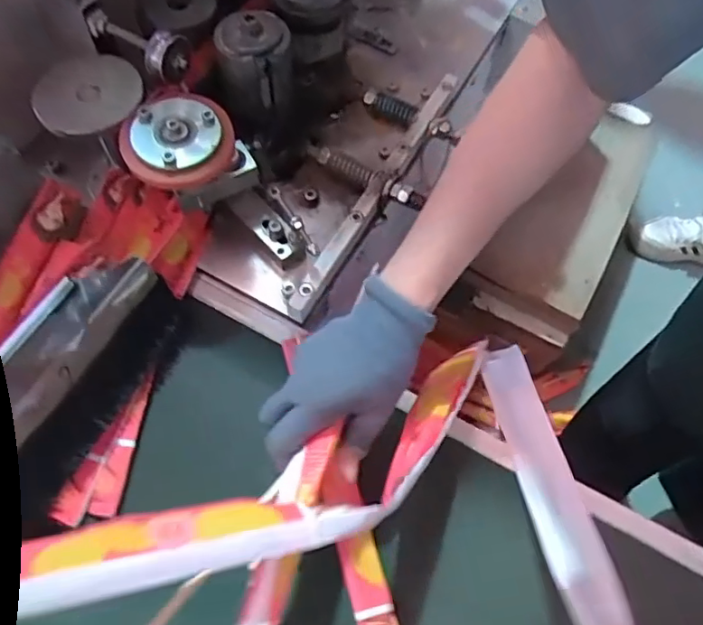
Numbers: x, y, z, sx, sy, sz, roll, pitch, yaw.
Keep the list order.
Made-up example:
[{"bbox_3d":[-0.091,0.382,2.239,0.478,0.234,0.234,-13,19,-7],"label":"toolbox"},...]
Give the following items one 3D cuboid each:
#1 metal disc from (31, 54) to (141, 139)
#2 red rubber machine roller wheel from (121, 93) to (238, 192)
[{"bbox_3d":[-0.215,-0.180,0.453,0.081,0.011,0.079,1,66,-3],"label":"metal disc"},{"bbox_3d":[-0.136,-0.137,0.437,0.082,0.021,0.084,1,66,-3],"label":"red rubber machine roller wheel"}]

